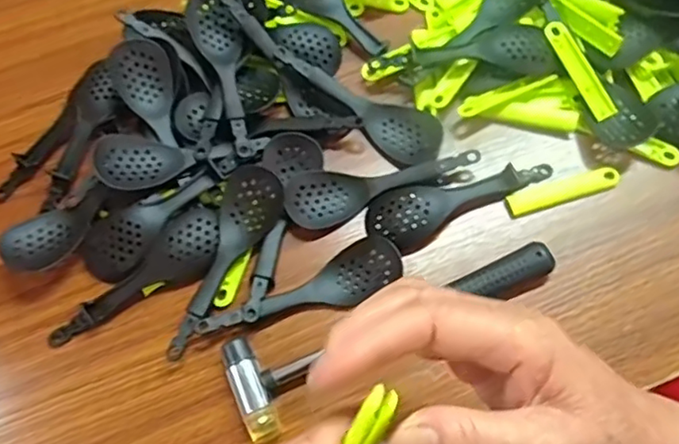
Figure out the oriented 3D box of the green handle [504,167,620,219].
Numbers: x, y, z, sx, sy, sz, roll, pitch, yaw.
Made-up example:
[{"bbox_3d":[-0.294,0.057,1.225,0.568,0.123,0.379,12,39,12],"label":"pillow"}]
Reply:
[{"bbox_3d":[0.148,-0.021,0.412,0.075,0.007,0.017,-16,69,-3],"label":"green handle"}]

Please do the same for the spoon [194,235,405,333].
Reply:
[{"bbox_3d":[-0.022,0.047,0.383,0.126,0.015,0.034,-28,70,-8],"label":"spoon"}]

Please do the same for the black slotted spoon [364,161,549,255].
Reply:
[{"bbox_3d":[0.078,-0.020,0.406,0.124,0.014,0.040,-27,70,-7],"label":"black slotted spoon"}]

